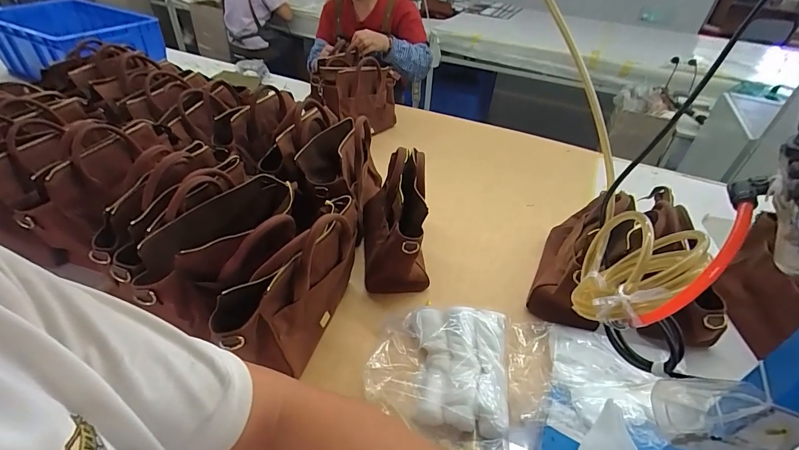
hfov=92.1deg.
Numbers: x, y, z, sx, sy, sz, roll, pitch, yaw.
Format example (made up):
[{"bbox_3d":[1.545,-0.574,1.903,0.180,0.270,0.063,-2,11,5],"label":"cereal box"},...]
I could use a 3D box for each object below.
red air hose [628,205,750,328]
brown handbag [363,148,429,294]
[{"bbox_3d":[0.225,0.040,0.299,0.045,0.122,0.024,-28,50,-34],"label":"red air hose"},{"bbox_3d":[-0.008,-0.009,0.756,0.117,0.241,0.248,1,39,-5],"label":"brown handbag"}]

